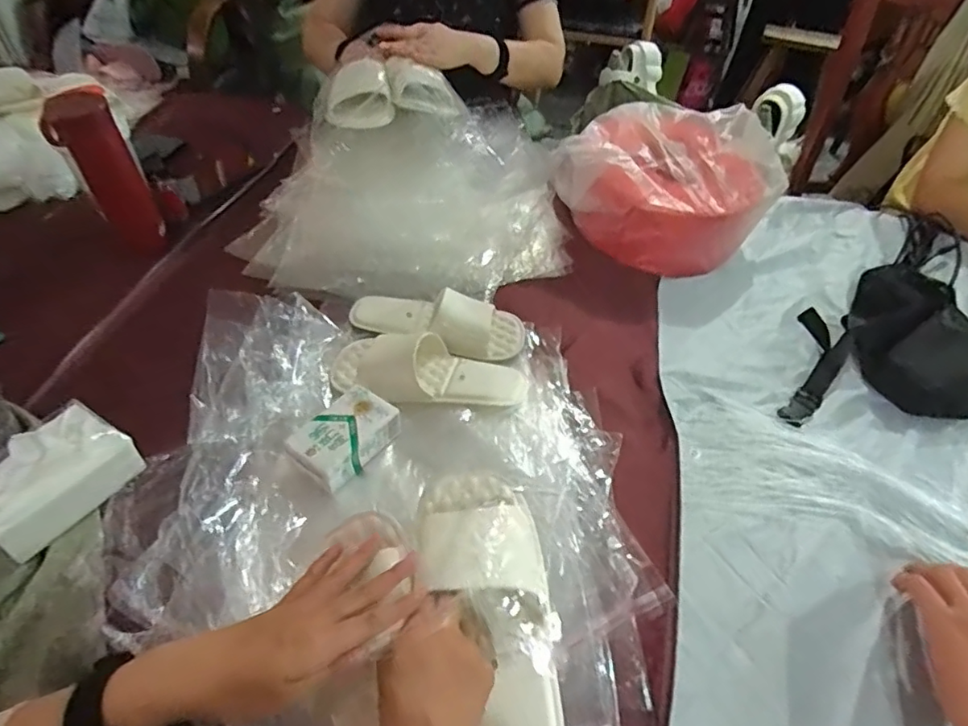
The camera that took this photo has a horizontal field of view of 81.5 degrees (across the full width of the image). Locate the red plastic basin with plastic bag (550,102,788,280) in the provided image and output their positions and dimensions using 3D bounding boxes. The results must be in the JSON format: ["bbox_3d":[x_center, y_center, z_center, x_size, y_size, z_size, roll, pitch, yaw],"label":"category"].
[{"bbox_3d":[0.276,-0.280,0.890,0.305,0.168,0.233,34,56,24],"label":"red plastic basin with plastic bag"}]

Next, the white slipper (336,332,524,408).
[{"bbox_3d":[-0.065,0.007,0.679,0.238,0.054,0.091,8,49,4],"label":"white slipper"}]

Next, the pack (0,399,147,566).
[{"bbox_3d":[-0.421,0.107,0.541,0.096,0.089,0.134,24,52,16],"label":"pack"}]

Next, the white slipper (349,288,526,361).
[{"bbox_3d":[-0.061,-0.059,0.745,0.228,0.060,0.092,7,49,3],"label":"white slipper"}]

